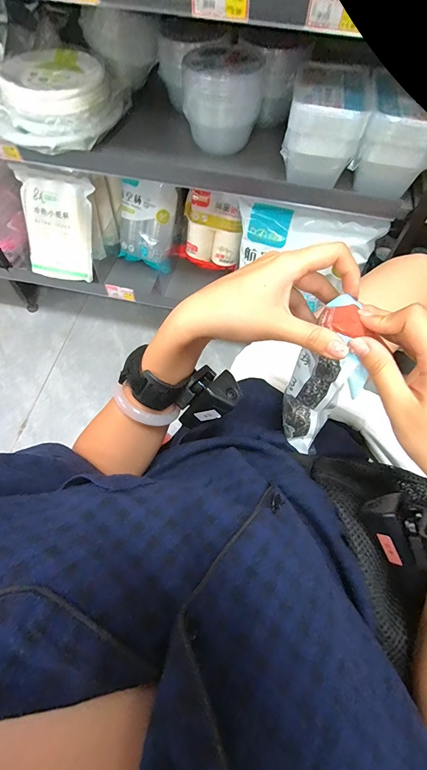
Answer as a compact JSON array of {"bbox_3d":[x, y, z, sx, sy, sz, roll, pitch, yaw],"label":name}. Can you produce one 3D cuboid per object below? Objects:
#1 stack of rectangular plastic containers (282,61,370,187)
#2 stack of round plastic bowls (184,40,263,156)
[{"bbox_3d":[0.181,-0.429,0.579,0.118,0.118,0.149,10,63,3],"label":"stack of rectangular plastic containers"},{"bbox_3d":[0.021,-0.511,0.618,0.134,0.118,0.126,9,63,3],"label":"stack of round plastic bowls"}]

